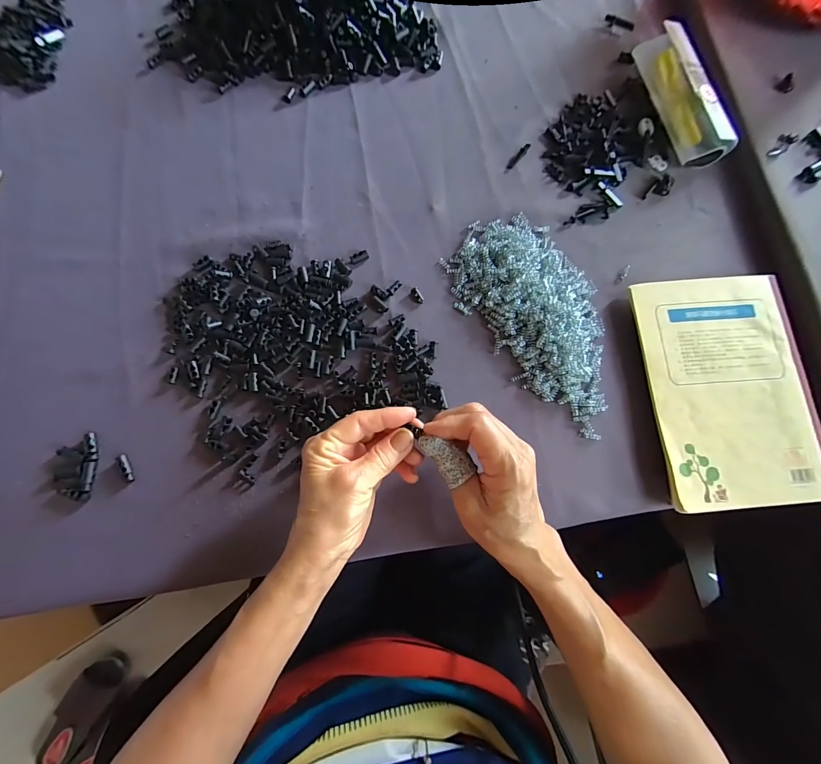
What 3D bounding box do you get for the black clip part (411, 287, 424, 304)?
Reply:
[{"bbox_3d":[0.007,-0.085,0.340,0.008,0.004,0.017,-28,79,-6],"label":"black clip part"}]

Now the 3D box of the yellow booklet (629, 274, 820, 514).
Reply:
[{"bbox_3d":[0.286,0.004,0.308,0.139,0.013,0.200,-4,78,-1],"label":"yellow booklet"}]

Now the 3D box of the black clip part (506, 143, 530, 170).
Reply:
[{"bbox_3d":[0.116,-0.243,0.374,0.009,0.005,0.037,41,81,8],"label":"black clip part"}]

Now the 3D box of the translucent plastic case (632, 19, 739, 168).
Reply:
[{"bbox_3d":[0.288,-0.309,0.366,0.044,0.033,0.159,-11,78,-2],"label":"translucent plastic case"}]

